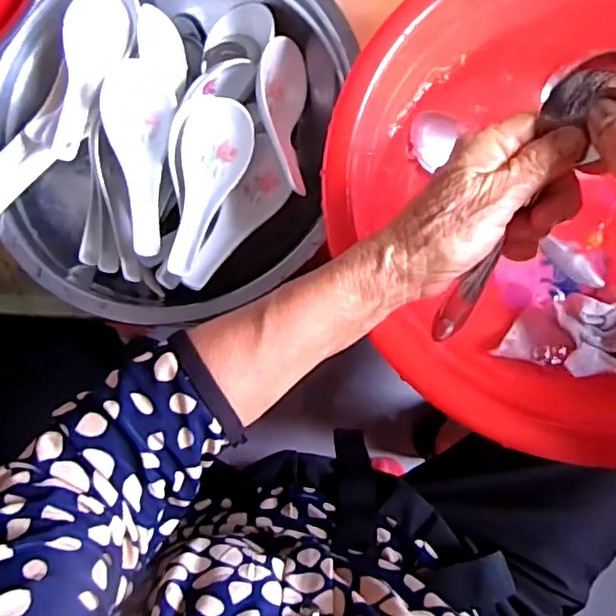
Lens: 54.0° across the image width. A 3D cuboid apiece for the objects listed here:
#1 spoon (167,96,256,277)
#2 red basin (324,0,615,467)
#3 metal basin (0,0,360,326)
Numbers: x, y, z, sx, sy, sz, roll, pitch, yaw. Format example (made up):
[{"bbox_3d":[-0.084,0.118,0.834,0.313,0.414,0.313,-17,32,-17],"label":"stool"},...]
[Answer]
[{"bbox_3d":[-0.068,-0.078,0.396,0.044,0.031,0.127,9,69,7],"label":"spoon"},{"bbox_3d":[0.167,-0.073,0.373,0.294,0.086,0.286,-1,85,6],"label":"red basin"},{"bbox_3d":[-0.100,-0.124,0.426,0.241,0.097,0.258,-1,85,6],"label":"metal basin"}]

